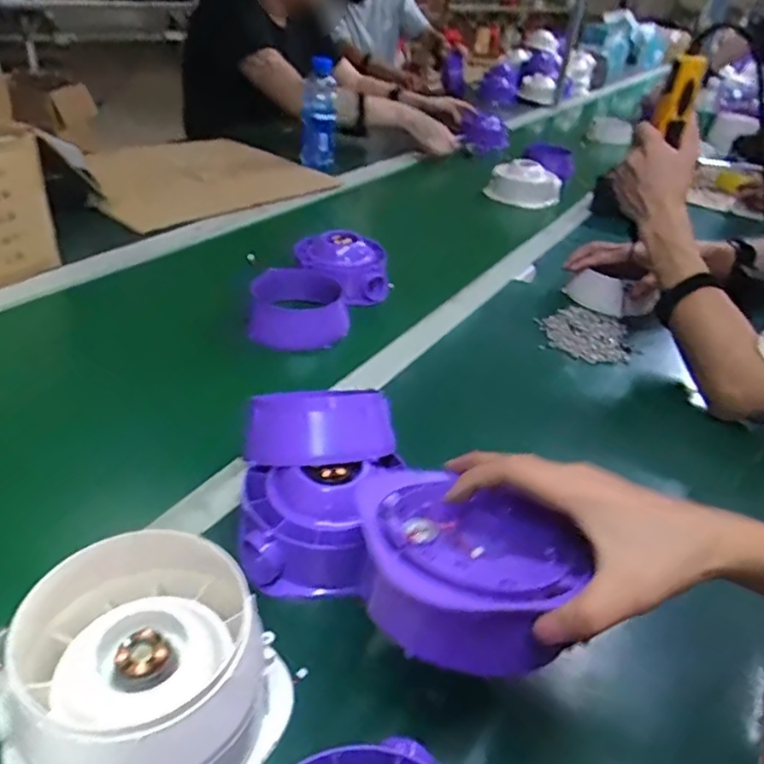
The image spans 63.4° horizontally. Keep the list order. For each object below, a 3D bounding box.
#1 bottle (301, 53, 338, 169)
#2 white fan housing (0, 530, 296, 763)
[{"bbox_3d":[-0.126,-0.548,1.265,0.068,0.210,0.076,-3,36,-13],"label":"bottle"},{"bbox_3d":[-0.133,0.158,0.343,0.145,0.089,0.136,22,37,21],"label":"white fan housing"}]

